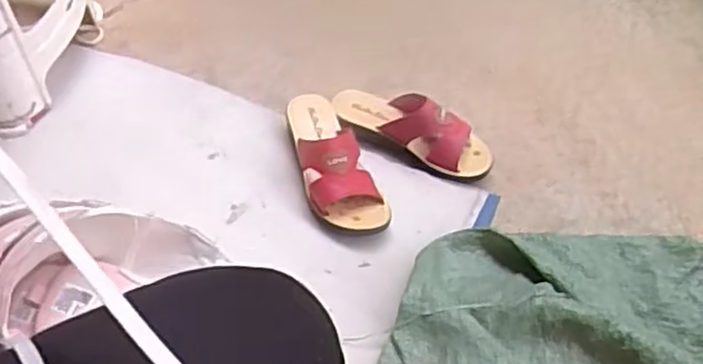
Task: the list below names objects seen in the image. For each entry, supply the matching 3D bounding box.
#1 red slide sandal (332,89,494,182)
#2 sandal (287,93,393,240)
[{"bbox_3d":[0.083,-0.077,0.960,0.229,0.079,0.077,24,55,15],"label":"red slide sandal"},{"bbox_3d":[-0.028,-0.033,0.907,0.083,0.081,0.224,-17,55,-14],"label":"sandal"}]

